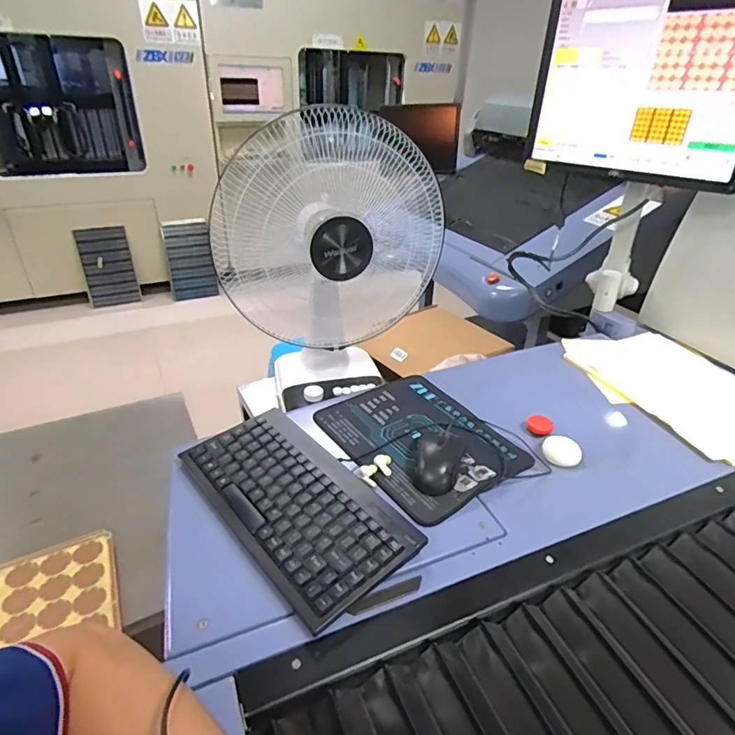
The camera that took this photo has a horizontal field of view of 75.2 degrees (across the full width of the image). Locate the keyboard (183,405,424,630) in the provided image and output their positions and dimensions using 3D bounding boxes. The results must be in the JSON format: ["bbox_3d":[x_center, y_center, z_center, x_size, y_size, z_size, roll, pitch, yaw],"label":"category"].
[{"bbox_3d":[-0.087,0.142,0.546,0.142,0.025,0.286,-24,40,-35],"label":"keyboard"}]

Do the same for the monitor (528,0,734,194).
[{"bbox_3d":[0.468,-0.482,0.793,0.040,0.300,0.371,-26,41,-37],"label":"monitor"}]

